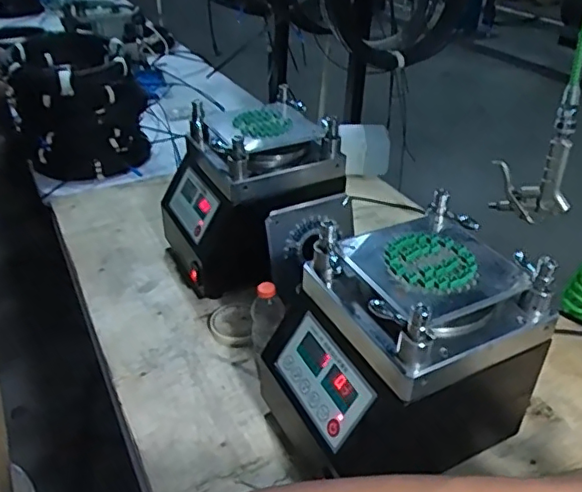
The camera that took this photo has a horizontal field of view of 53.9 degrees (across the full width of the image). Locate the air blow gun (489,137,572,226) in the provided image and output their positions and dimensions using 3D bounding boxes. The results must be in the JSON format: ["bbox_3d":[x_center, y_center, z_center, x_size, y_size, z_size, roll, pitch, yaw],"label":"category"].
[{"bbox_3d":[0.304,-0.084,0.719,0.093,0.110,0.020,16,36,21],"label":"air blow gun"}]

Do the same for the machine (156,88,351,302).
[{"bbox_3d":[-0.076,-0.089,1.057,0.301,0.283,0.236,-8,34,-14],"label":"machine"}]

